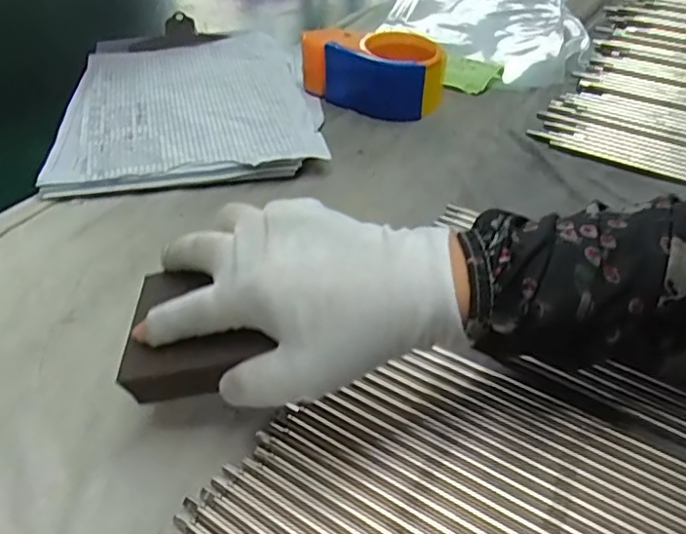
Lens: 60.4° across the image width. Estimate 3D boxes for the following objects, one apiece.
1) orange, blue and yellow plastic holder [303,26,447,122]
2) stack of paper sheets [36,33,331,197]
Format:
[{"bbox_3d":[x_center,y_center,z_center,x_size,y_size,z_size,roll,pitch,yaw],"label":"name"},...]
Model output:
[{"bbox_3d":[0.037,-0.200,0.589,0.138,0.061,0.089,27,51,29],"label":"orange, blue and yellow plastic holder"},{"bbox_3d":[-0.151,-0.166,0.588,0.236,0.021,0.291,-8,43,-4],"label":"stack of paper sheets"}]

